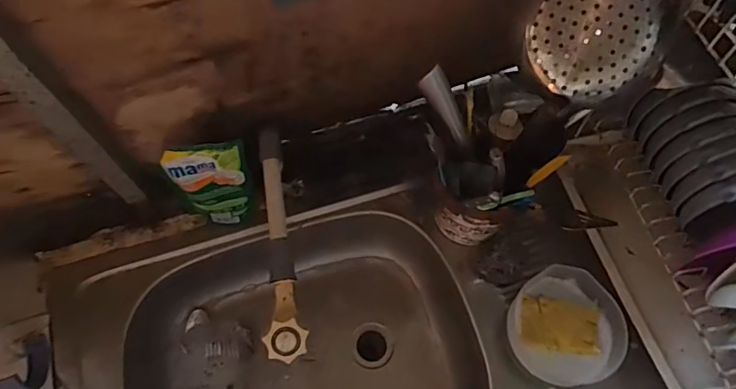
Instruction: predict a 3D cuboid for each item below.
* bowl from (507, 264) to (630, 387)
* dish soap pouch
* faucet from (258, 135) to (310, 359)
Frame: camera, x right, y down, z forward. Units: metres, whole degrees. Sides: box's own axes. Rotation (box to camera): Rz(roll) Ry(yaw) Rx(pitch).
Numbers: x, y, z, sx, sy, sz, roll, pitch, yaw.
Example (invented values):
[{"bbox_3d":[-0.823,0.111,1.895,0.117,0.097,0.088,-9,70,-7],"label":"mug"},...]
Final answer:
[{"bbox_3d":[0.261,0.177,0.663,0.139,0.050,0.143,35,65,14],"label":"bowl"},{"bbox_3d":[-0.214,-0.010,0.687,0.109,0.151,0.043,-3,62,-6],"label":"dish soap pouch"},{"bbox_3d":[-0.108,0.051,0.601,0.045,0.076,0.295,-6,62,-7],"label":"faucet"}]

